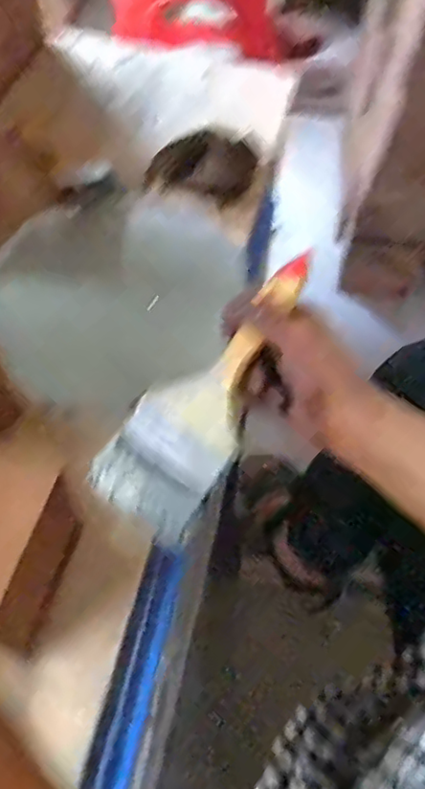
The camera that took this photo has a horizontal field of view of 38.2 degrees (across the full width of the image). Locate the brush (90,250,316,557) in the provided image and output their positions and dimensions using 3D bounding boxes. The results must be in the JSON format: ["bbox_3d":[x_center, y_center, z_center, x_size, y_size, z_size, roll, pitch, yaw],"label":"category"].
[{"bbox_3d":[0.001,-0.006,0.391,0.074,0.013,0.193,33,82,16],"label":"brush"}]

